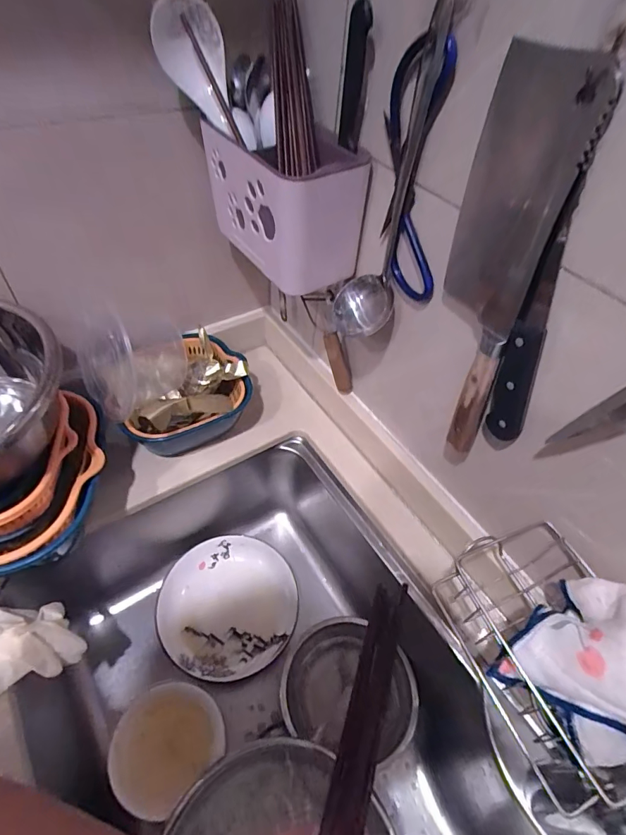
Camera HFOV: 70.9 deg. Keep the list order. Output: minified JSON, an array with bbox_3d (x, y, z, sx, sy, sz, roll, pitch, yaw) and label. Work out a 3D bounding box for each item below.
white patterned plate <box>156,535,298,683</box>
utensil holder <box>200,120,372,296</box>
[{"bbox_3d":[-0.125,0.277,0.652,0.195,0.028,0.192,3,50,-3],"label":"white patterned plate"},{"bbox_3d":[-0.039,-0.234,0.478,0.089,0.129,0.181,-26,57,-25],"label":"utensil holder"}]

